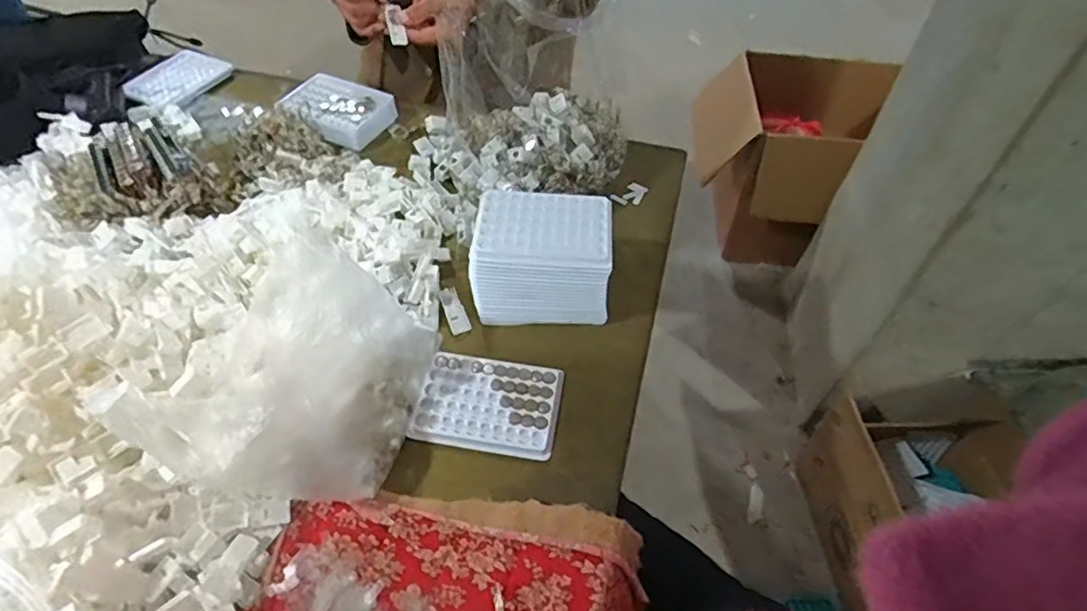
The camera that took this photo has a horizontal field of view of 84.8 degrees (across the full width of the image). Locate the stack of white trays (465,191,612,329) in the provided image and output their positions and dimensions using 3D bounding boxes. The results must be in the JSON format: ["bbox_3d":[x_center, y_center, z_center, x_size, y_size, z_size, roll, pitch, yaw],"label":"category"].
[{"bbox_3d":[-0.002,-0.044,0.596,0.128,0.106,0.084,1,50,-1],"label":"stack of white trays"}]

